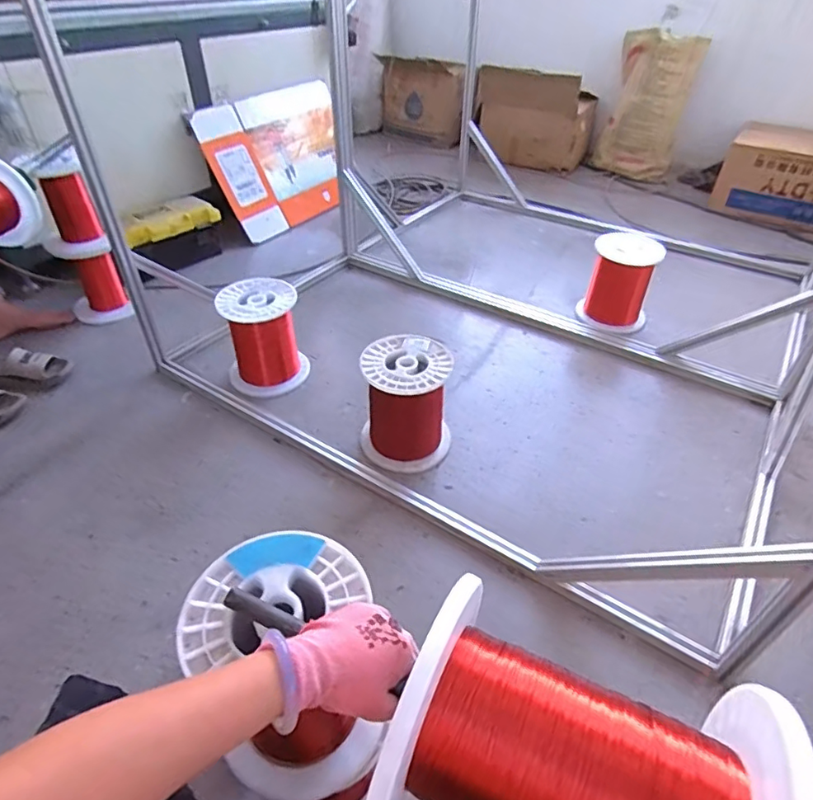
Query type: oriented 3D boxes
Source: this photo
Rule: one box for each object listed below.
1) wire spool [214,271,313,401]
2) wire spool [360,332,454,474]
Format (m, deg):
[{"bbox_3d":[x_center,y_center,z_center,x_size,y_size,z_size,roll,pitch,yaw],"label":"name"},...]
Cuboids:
[{"bbox_3d":[-0.381,-0.164,1.414,0.201,0.257,0.201,-1,42,1],"label":"wire spool"},{"bbox_3d":[0.000,0.009,1.222,0.195,0.245,0.190,-1,42,1],"label":"wire spool"}]

